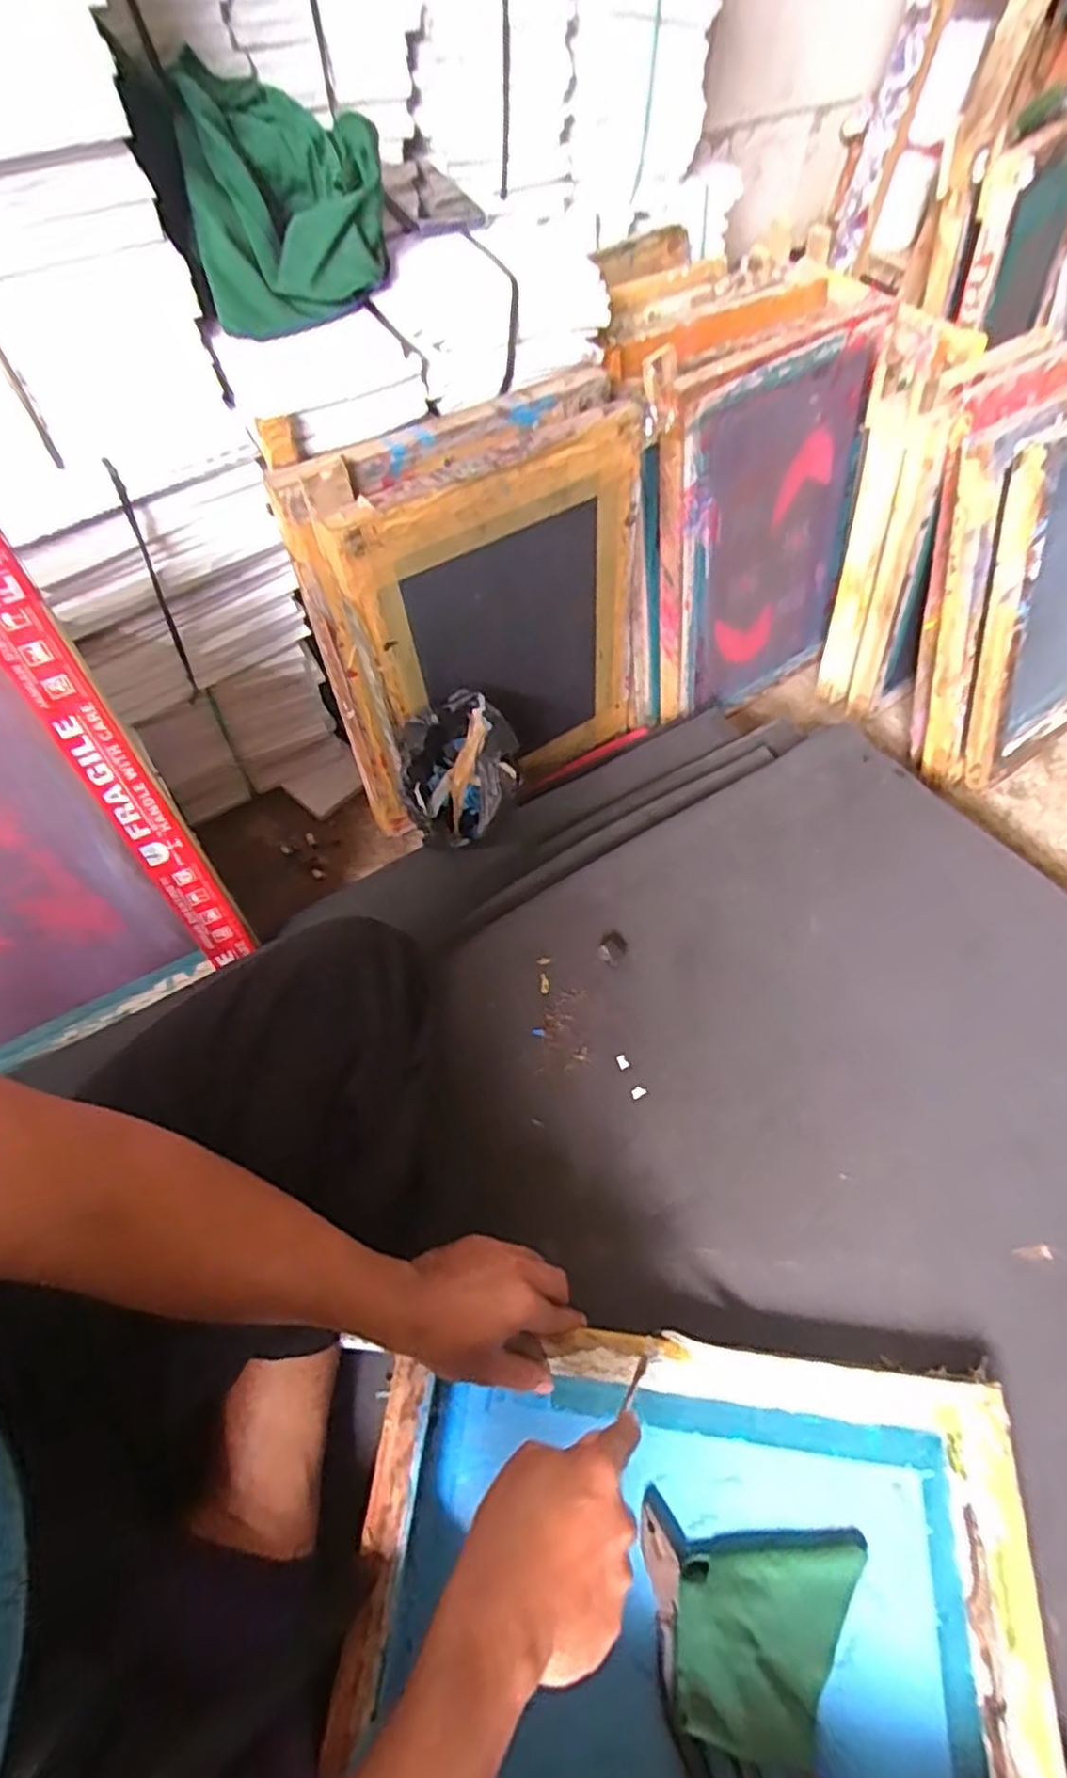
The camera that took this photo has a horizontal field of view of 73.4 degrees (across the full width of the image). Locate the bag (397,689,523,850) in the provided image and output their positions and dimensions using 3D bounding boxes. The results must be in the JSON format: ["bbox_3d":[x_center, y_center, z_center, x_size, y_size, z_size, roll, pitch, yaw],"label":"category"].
[{"bbox_3d":[-0.084,-0.123,0.816,0.129,0.117,0.184,-6,60,-4],"label":"bag"}]

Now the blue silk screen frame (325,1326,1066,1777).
[{"bbox_3d":[0.108,0.489,0.480,0.443,0.044,0.310,4,60,1],"label":"blue silk screen frame"}]

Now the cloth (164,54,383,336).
[{"bbox_3d":[-0.224,-0.628,0.657,0.162,0.135,0.169,-11,60,-7],"label":"cloth"}]

